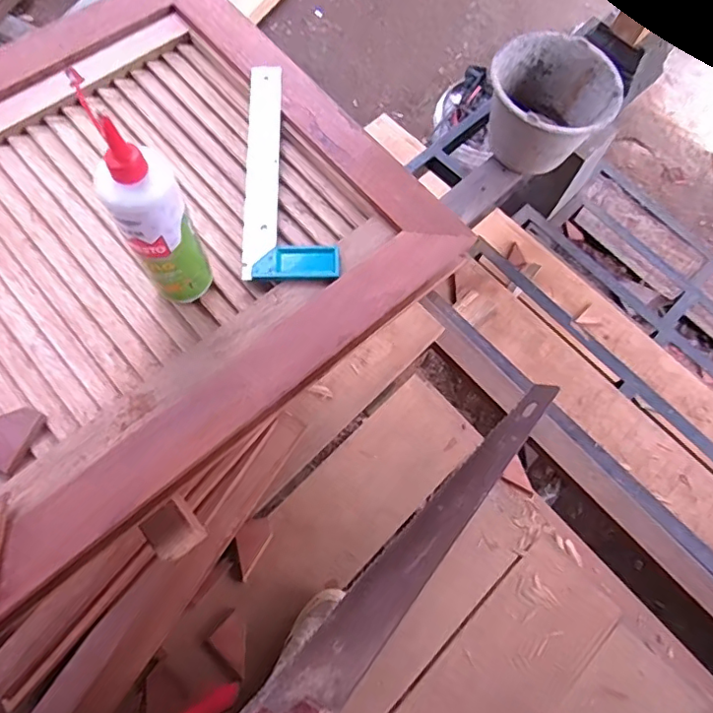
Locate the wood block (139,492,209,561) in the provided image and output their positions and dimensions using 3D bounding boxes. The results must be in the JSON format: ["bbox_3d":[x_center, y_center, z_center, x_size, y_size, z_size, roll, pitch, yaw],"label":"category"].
[{"bbox_3d":[-0.199,0.191,0.611,0.053,0.052,0.052,-40,77,-16],"label":"wood block"}]

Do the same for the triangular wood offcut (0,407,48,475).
[{"bbox_3d":[-0.372,0.077,0.568,0.075,0.010,0.069,26,79,-4],"label":"triangular wood offcut"}]

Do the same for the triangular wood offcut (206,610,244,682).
[{"bbox_3d":[-0.215,0.508,0.965,0.064,0.012,0.093,-39,77,-16],"label":"triangular wood offcut"}]

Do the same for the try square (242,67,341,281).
[{"bbox_3d":[-0.078,-0.232,0.684,0.110,0.027,0.298,1,70,-4],"label":"try square"}]

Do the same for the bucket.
[{"bbox_3d":[0.412,-0.541,1.214,0.243,0.173,0.245,1,70,-4],"label":"bucket"}]

